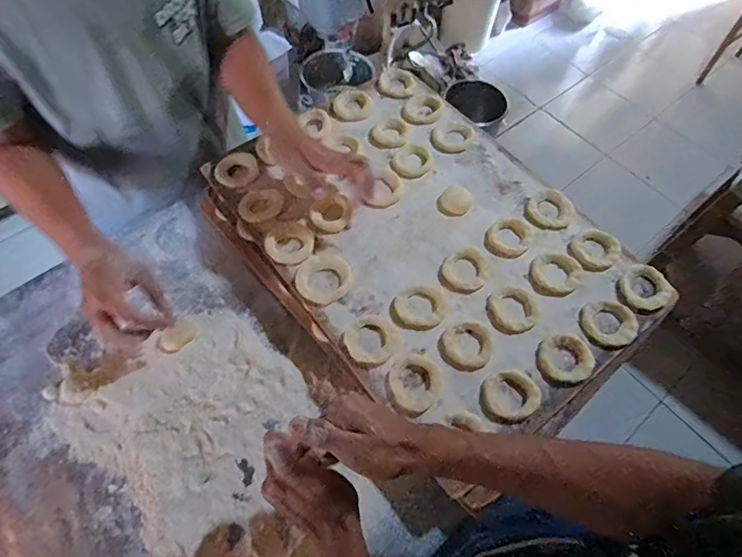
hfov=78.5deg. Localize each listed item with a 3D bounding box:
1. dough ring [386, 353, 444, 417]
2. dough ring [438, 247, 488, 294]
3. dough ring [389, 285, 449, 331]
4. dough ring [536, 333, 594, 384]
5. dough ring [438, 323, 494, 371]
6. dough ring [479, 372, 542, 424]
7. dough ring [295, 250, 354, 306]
[{"bbox_3d":[0.052,0.126,0.546,0.070,0.008,0.065,1,61,-2],"label":"dough ring"},{"bbox_3d":[0.128,-0.012,0.620,0.061,0.009,0.074,27,63,12],"label":"dough ring"},{"bbox_3d":[0.064,0.037,0.591,0.065,0.017,0.070,1,61,-2],"label":"dough ring"},{"bbox_3d":[0.237,0.098,0.558,0.064,0.011,0.059,9,61,3],"label":"dough ring"},{"bbox_3d":[0.122,0.084,0.565,0.069,0.008,0.057,-24,65,-15],"label":"dough ring"},{"bbox_3d":[0.164,0.139,0.536,0.071,0.013,0.056,-10,62,-8],"label":"dough ring"},{"bbox_3d":[-0.063,-0.002,0.611,0.077,0.010,0.072,1,61,-2],"label":"dough ring"}]

